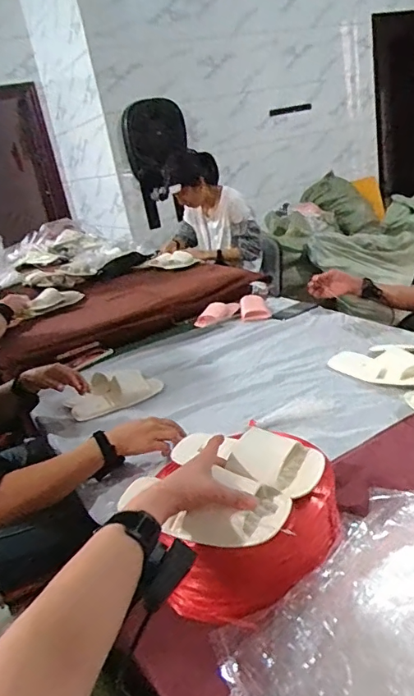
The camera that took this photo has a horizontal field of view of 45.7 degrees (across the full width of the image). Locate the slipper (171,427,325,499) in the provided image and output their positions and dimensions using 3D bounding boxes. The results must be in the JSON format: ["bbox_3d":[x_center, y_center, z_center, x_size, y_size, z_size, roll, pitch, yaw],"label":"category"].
[{"bbox_3d":[0.048,0.158,0.742,0.255,0.057,0.108,4,25,38],"label":"slipper"}]

